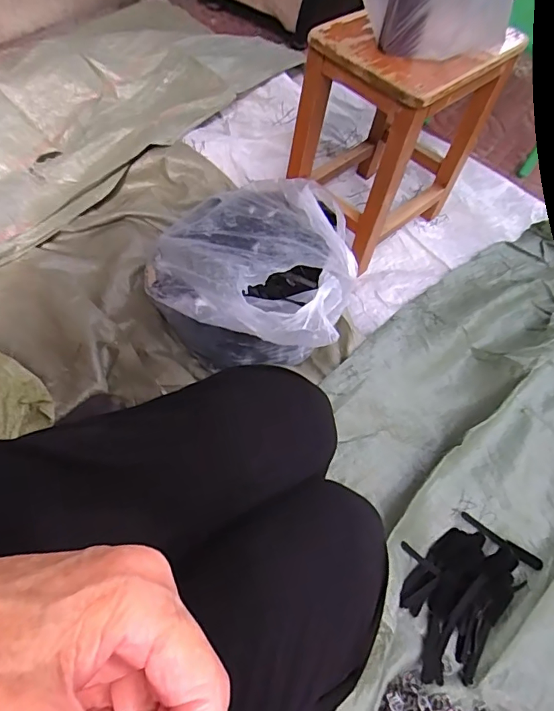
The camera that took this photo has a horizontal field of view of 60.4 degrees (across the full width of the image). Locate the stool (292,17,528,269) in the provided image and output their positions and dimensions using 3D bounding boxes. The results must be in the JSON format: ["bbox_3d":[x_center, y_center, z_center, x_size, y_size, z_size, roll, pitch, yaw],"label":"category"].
[{"bbox_3d":[0.213,-0.423,0.943,0.237,0.369,0.352,40,61,21],"label":"stool"}]

